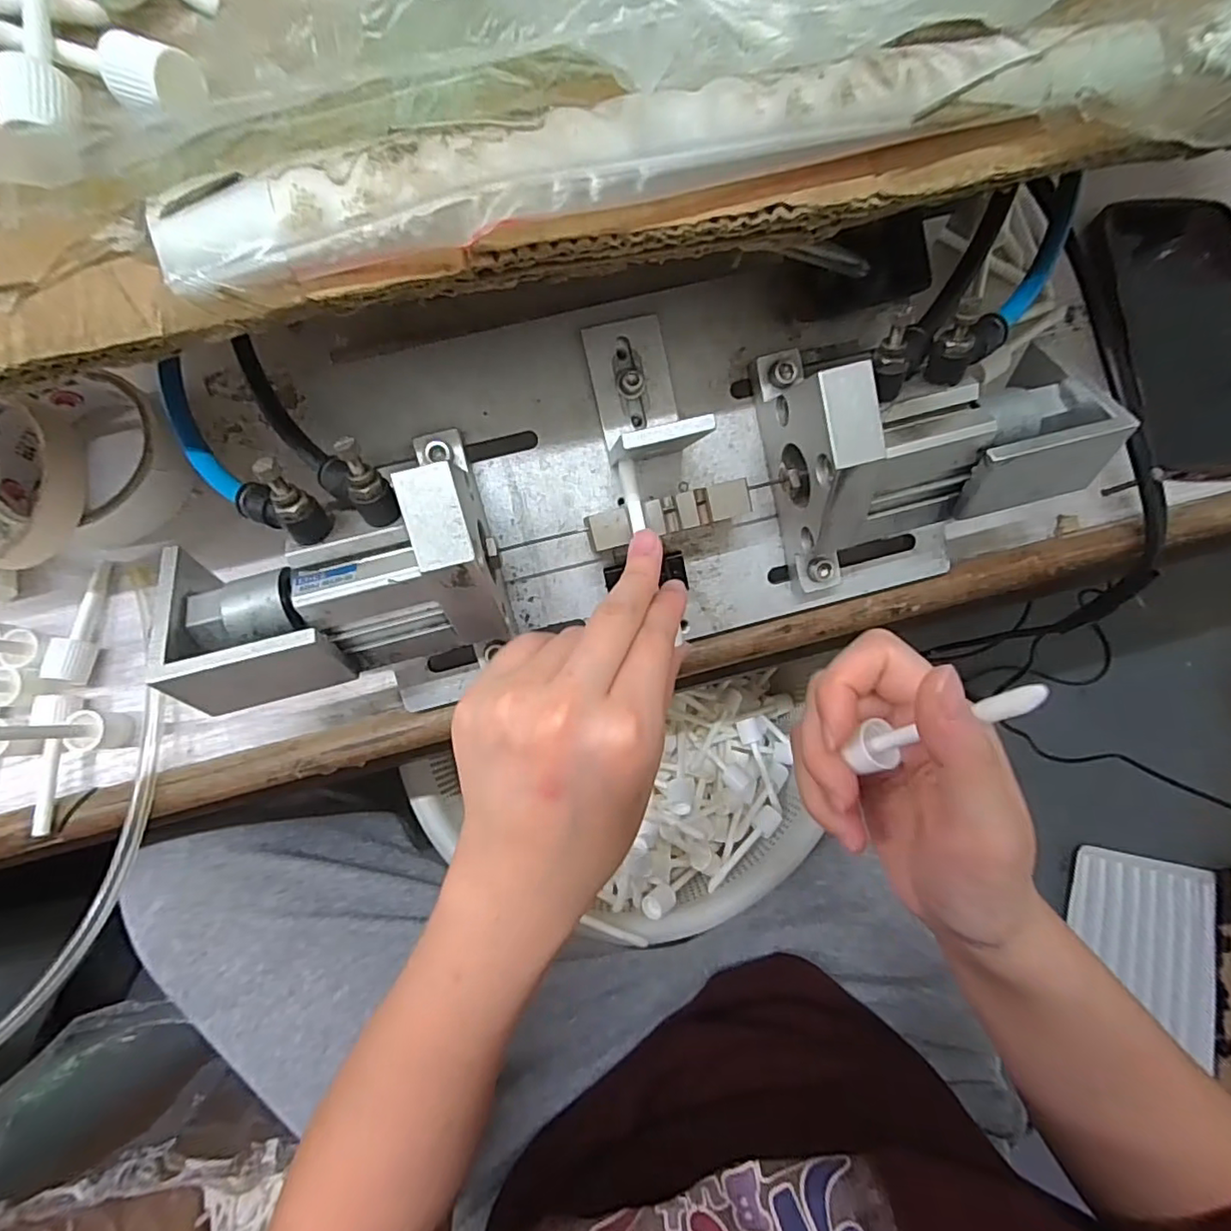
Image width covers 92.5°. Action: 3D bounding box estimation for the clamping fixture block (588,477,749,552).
[{"bbox_3d":[0.023,-0.043,0.252,0.070,0.007,0.017,-16,102,-3],"label":"clamping fixture block"}]

